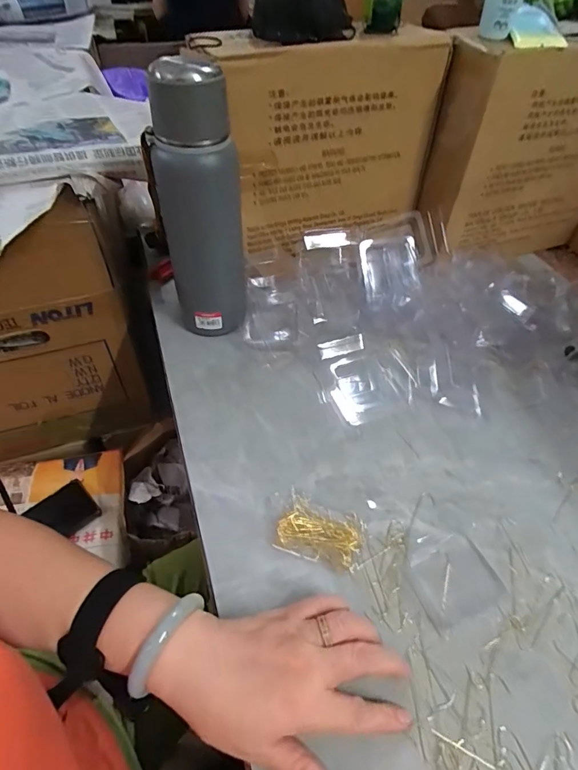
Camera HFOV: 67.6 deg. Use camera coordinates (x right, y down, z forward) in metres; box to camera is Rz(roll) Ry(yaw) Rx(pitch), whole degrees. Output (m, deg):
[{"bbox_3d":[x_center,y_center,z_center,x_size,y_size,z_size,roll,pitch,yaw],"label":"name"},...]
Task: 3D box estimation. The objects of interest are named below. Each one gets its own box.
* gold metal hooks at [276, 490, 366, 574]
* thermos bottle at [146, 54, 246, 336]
[{"bbox_3d":[0.028,0.127,0.372,0.071,0.016,0.053,18,50,12],"label":"gold metal hooks"},{"bbox_3d":[-0.093,-0.173,0.458,0.081,0.271,0.074,-10,50,-12],"label":"thermos bottle"}]

